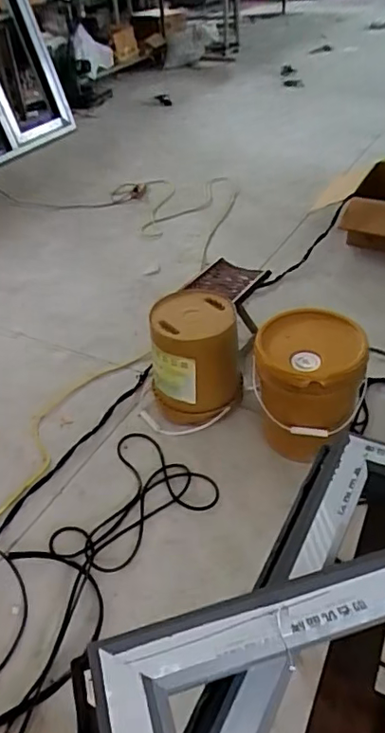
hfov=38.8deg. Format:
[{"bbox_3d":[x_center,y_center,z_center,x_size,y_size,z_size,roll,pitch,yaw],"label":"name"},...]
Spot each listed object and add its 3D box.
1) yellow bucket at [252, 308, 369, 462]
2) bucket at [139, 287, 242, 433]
[{"bbox_3d":[0.331,0.053,1.588,0.297,0.336,0.272,4,40,11],"label":"yellow bucket"},{"bbox_3d":[0.011,-0.013,1.745,0.258,0.341,0.319,18,45,26],"label":"bucket"}]

